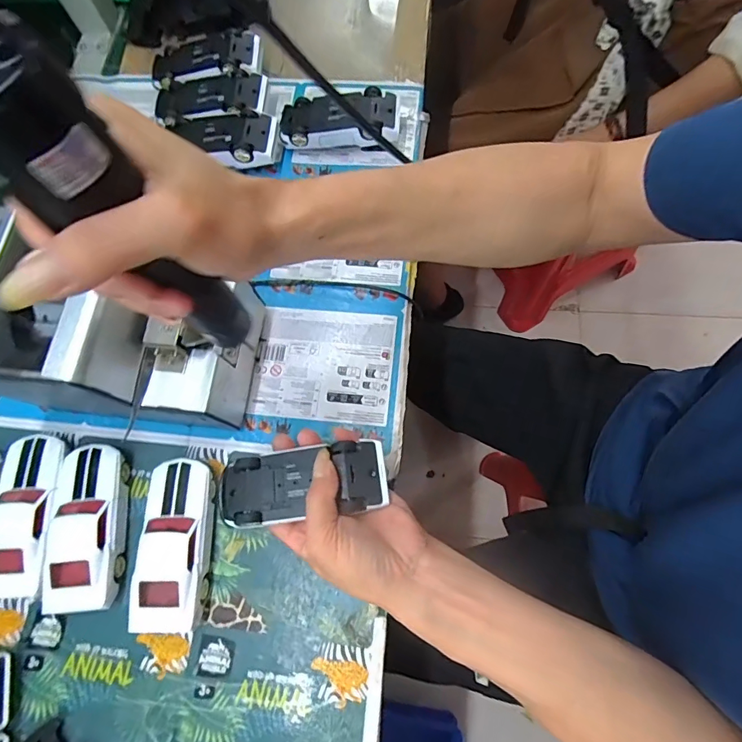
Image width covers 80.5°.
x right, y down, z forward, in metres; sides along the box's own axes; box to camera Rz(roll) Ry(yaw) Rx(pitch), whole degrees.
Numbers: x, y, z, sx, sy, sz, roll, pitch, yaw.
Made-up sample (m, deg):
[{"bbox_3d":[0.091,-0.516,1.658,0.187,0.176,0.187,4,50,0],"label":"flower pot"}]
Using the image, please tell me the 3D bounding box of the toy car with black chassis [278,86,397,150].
[{"bbox_3d":[-0.031,-0.267,0.472,0.129,0.036,0.055,3,73,4],"label":"toy car with black chassis"}]

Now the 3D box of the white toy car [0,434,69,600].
[{"bbox_3d":[-0.289,0.121,0.373,0.054,0.035,0.129,-3,73,2],"label":"white toy car"}]

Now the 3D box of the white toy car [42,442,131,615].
[{"bbox_3d":[-0.236,0.128,0.368,0.056,0.035,0.131,-9,73,1],"label":"white toy car"}]

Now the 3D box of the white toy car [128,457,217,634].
[{"bbox_3d":[-0.159,0.139,0.359,0.055,0.036,0.130,-3,73,3],"label":"white toy car"}]

